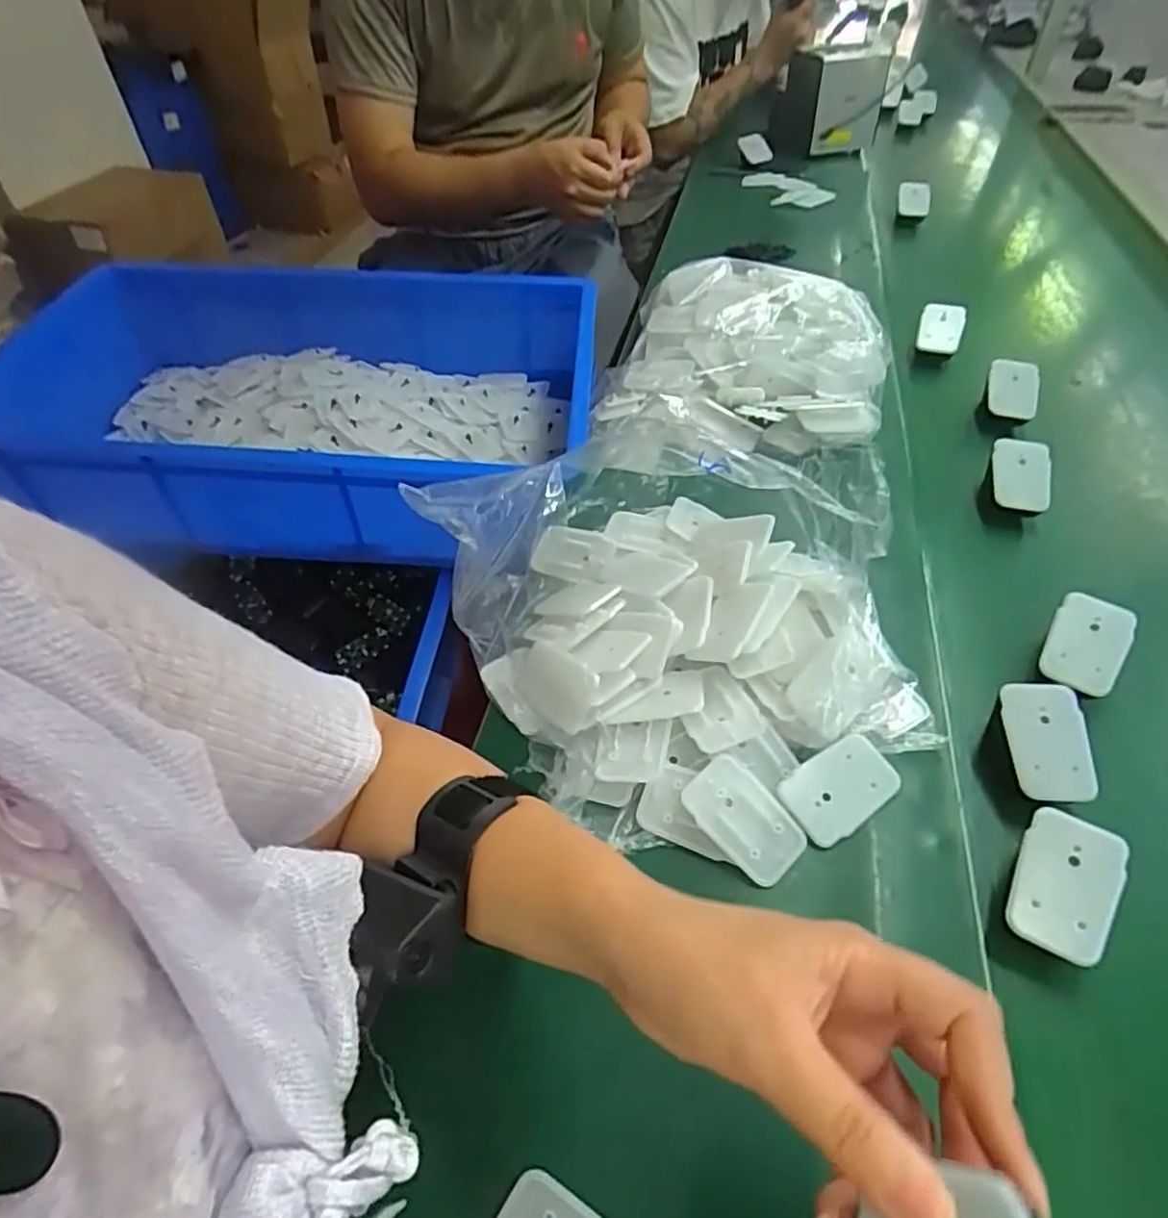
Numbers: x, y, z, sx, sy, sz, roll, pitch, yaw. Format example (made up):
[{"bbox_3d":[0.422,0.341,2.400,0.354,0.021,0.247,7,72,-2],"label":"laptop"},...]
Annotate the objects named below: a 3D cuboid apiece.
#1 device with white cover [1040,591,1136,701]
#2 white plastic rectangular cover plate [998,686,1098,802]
[{"bbox_3d":[0.332,0.022,0.453,0.044,0.010,0.065,25,78,30],"label":"device with white cover"},{"bbox_3d":[0.273,0.078,0.405,0.043,0.006,0.069,0,67,11],"label":"white plastic rectangular cover plate"}]

